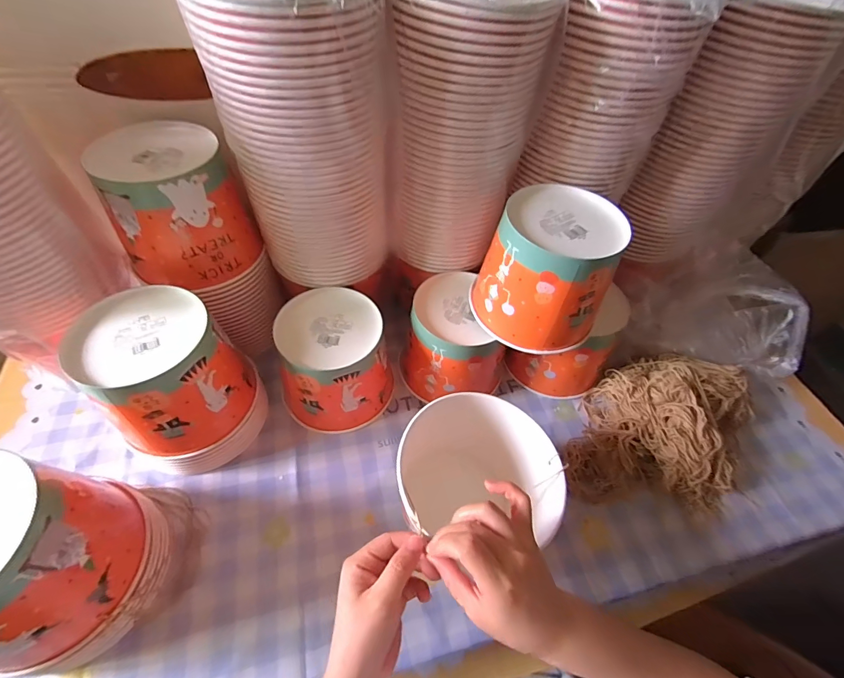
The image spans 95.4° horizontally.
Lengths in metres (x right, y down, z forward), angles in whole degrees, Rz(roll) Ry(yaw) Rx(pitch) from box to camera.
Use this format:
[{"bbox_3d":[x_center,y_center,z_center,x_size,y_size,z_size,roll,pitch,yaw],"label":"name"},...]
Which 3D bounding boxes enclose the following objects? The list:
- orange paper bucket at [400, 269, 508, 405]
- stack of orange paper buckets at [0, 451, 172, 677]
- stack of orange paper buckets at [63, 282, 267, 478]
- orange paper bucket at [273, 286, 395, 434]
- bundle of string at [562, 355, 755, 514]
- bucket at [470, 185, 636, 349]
[{"bbox_3d":[0.037,0.007,0.553,0.126,0.134,0.135,2,54,-3],"label":"orange paper bucket"},{"bbox_3d":[-0.342,0.194,0.343,0.142,0.189,0.148,12,54,4],"label":"stack of orange paper buckets"},{"bbox_3d":[-0.283,0.055,0.459,0.142,0.180,0.150,-36,65,-26],"label":"stack of orange paper buckets"},{"bbox_3d":[-0.116,0.032,0.519,0.146,0.132,0.147,-13,56,-14],"label":"orange paper bucket"},{"bbox_3d":[0.327,0.116,0.515,0.278,0.073,0.198,5,54,-1],"label":"bundle of string"},{"bbox_3d":[0.146,-0.082,0.456,0.145,0.133,0.142,20,55,9],"label":"bucket"}]

